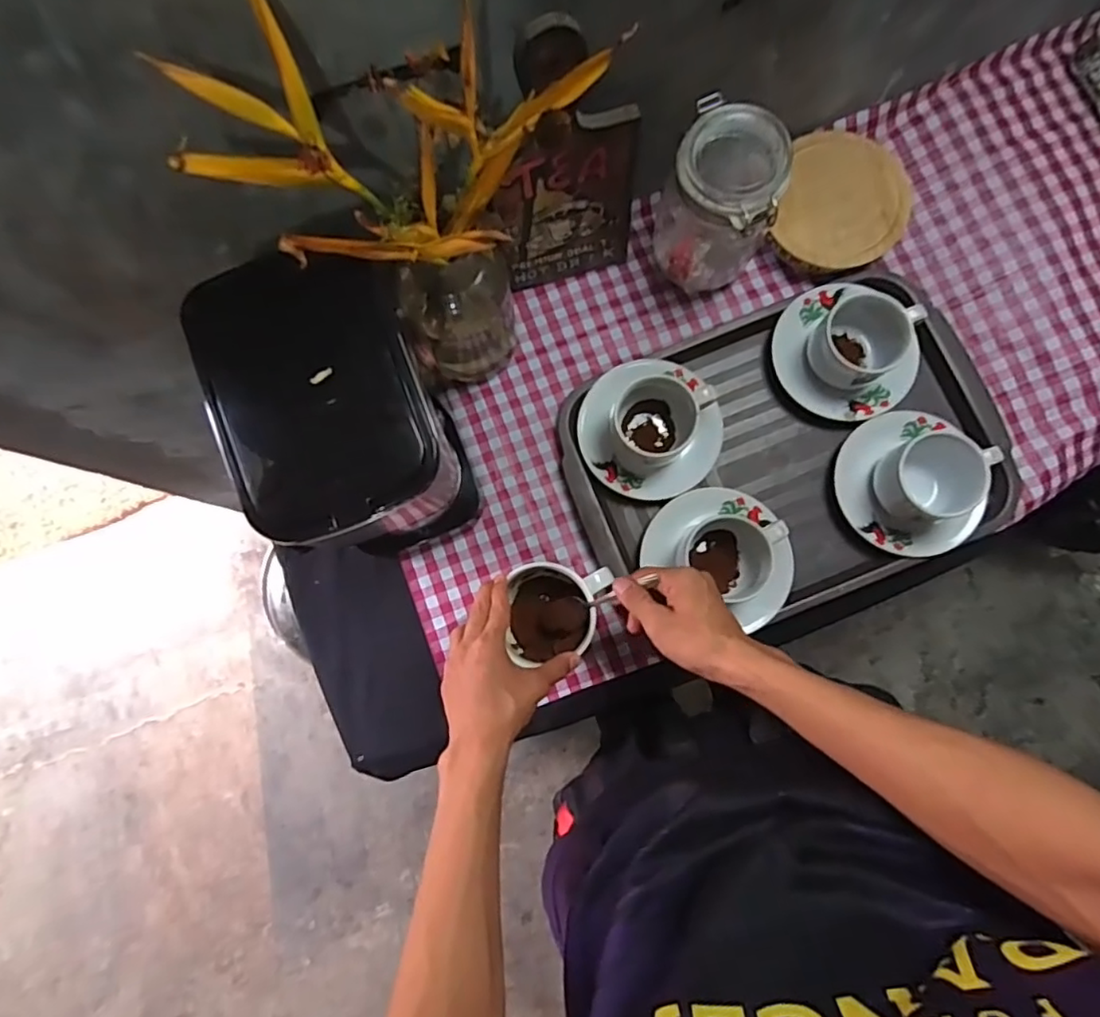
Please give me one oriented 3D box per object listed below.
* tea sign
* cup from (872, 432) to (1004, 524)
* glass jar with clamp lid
[{"bbox_3d":[0.016,-0.281,0.581,0.134,0.191,0.012,-16,81,-1],"label":"tea sign"},{"bbox_3d":[0.370,-0.030,0.586,0.097,0.055,0.078,-11,81,0],"label":"cup"},{"bbox_3d":[0.161,-0.291,0.589,0.097,0.166,0.096,0,81,1],"label":"glass jar with clamp lid"}]

